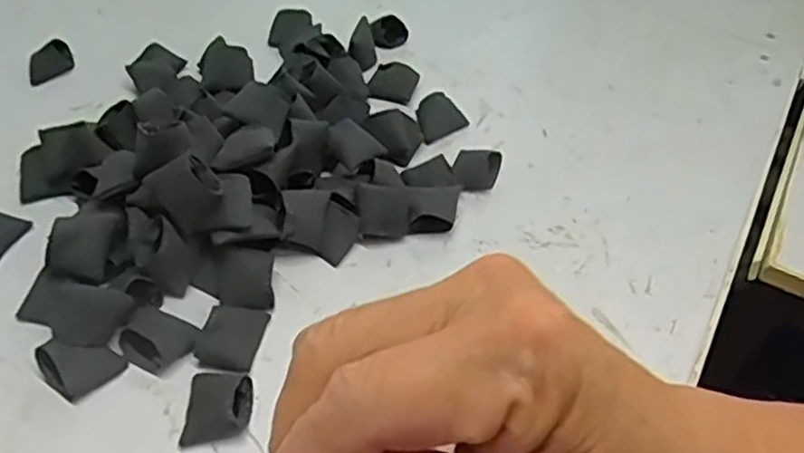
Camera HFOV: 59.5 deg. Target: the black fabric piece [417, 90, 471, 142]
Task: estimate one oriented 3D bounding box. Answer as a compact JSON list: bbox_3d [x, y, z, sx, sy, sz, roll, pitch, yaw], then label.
[{"bbox_3d":[0.030,-0.092,0.583,0.039,0.010,0.035,-25,96,-5],"label":"black fabric piece"}]

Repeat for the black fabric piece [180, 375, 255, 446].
[{"bbox_3d":[-0.104,0.100,0.396,0.035,0.018,0.042,3,48,-1],"label":"black fabric piece"}]

